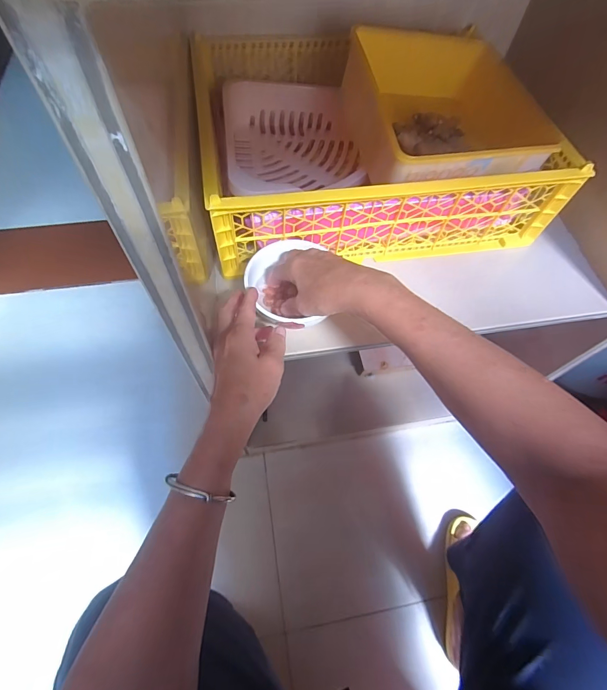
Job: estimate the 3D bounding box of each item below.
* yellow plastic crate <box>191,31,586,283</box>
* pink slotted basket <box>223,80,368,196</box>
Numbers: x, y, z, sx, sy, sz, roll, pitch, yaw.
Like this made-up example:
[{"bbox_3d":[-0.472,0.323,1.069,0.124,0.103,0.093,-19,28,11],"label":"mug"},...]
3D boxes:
[{"bbox_3d":[0.085,-0.309,0.538,0.450,0.127,0.377,-8,62,-7],"label":"yellow plastic crate"},{"bbox_3d":[-0.010,-0.284,0.522,0.189,0.082,0.263,-6,62,-6],"label":"pink slotted basket"}]

